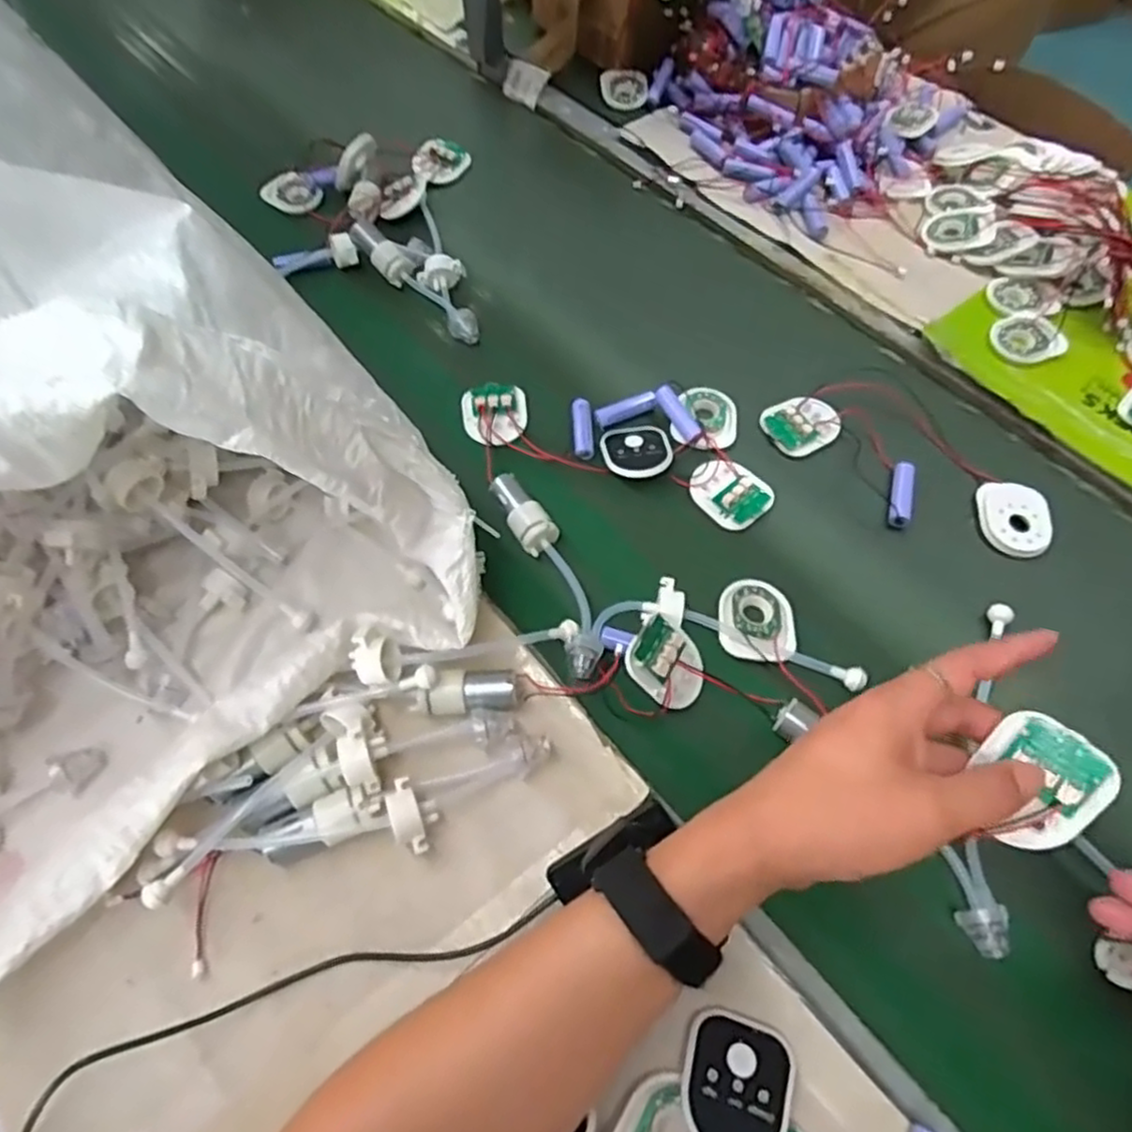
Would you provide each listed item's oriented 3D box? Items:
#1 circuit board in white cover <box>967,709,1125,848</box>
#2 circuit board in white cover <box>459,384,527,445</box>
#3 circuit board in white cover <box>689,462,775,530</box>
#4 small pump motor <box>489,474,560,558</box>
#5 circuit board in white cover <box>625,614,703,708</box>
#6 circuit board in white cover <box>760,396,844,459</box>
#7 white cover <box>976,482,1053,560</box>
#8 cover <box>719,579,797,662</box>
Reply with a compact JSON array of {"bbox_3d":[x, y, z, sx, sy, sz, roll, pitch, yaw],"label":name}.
[{"bbox_3d":[0.210,0.098,0.317,0.048,0.010,0.057,38,104,27],"label":"circuit board in white cover"},{"bbox_3d":[-0.055,-0.118,0.550,0.050,0.011,0.065,-7,62,-1],"label":"circuit board in white cover"},{"bbox_3d":[0.119,-0.056,0.514,0.047,0.009,0.057,-33,66,-14],"label":"circuit board in white cover"},{"bbox_3d":[-0.032,-0.035,0.495,0.027,0.024,0.064,-34,66,-15],"label":"small pump motor"},{"bbox_3d":[0.063,0.061,0.429,0.056,0.011,0.043,53,55,-16],"label":"circuit board in white cover"},{"bbox_3d":[0.181,-0.109,0.545,0.055,0.004,0.054,-32,66,-14],"label":"circuit board in white cover"},{"bbox_3d":[0.318,-0.034,0.502,0.046,0.006,0.058,6,63,5],"label":"white cover"},{"bbox_3d":[0.124,0.034,0.455,0.048,0.014,0.061,8,63,6],"label":"cover"}]

